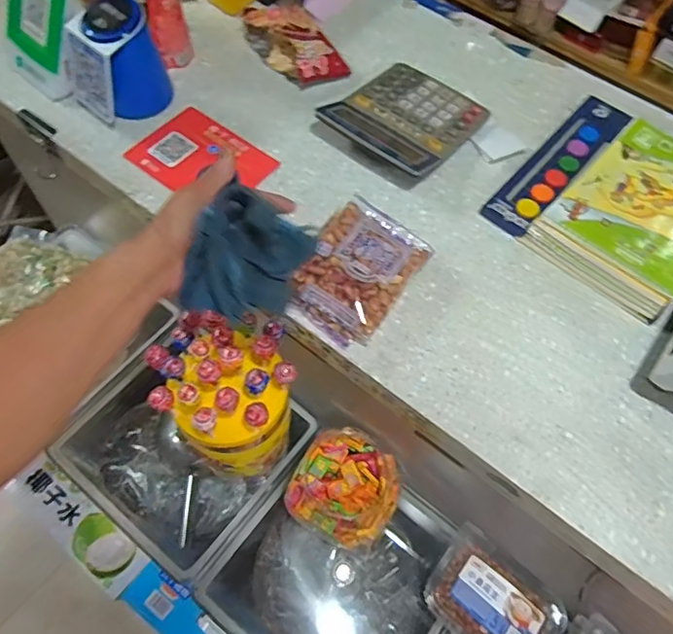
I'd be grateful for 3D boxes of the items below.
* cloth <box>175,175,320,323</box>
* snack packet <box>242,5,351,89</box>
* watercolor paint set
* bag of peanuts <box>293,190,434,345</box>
[{"bbox_3d":[-0.073,-0.043,0.446,0.084,0.107,0.030,28,25,-7],"label":"cloth"},{"bbox_3d":[-0.055,-0.388,0.768,0.091,0.051,0.157,-35,69,-20],"label":"snack packet"},{"bbox_3d":[0.290,-0.204,0.699,0.066,0.022,0.283,38,66,16],"label":"watercolor paint set"},{"bbox_3d":[0.023,-0.052,0.590,0.108,0.050,0.150,34,65,14],"label":"bag of peanuts"}]

